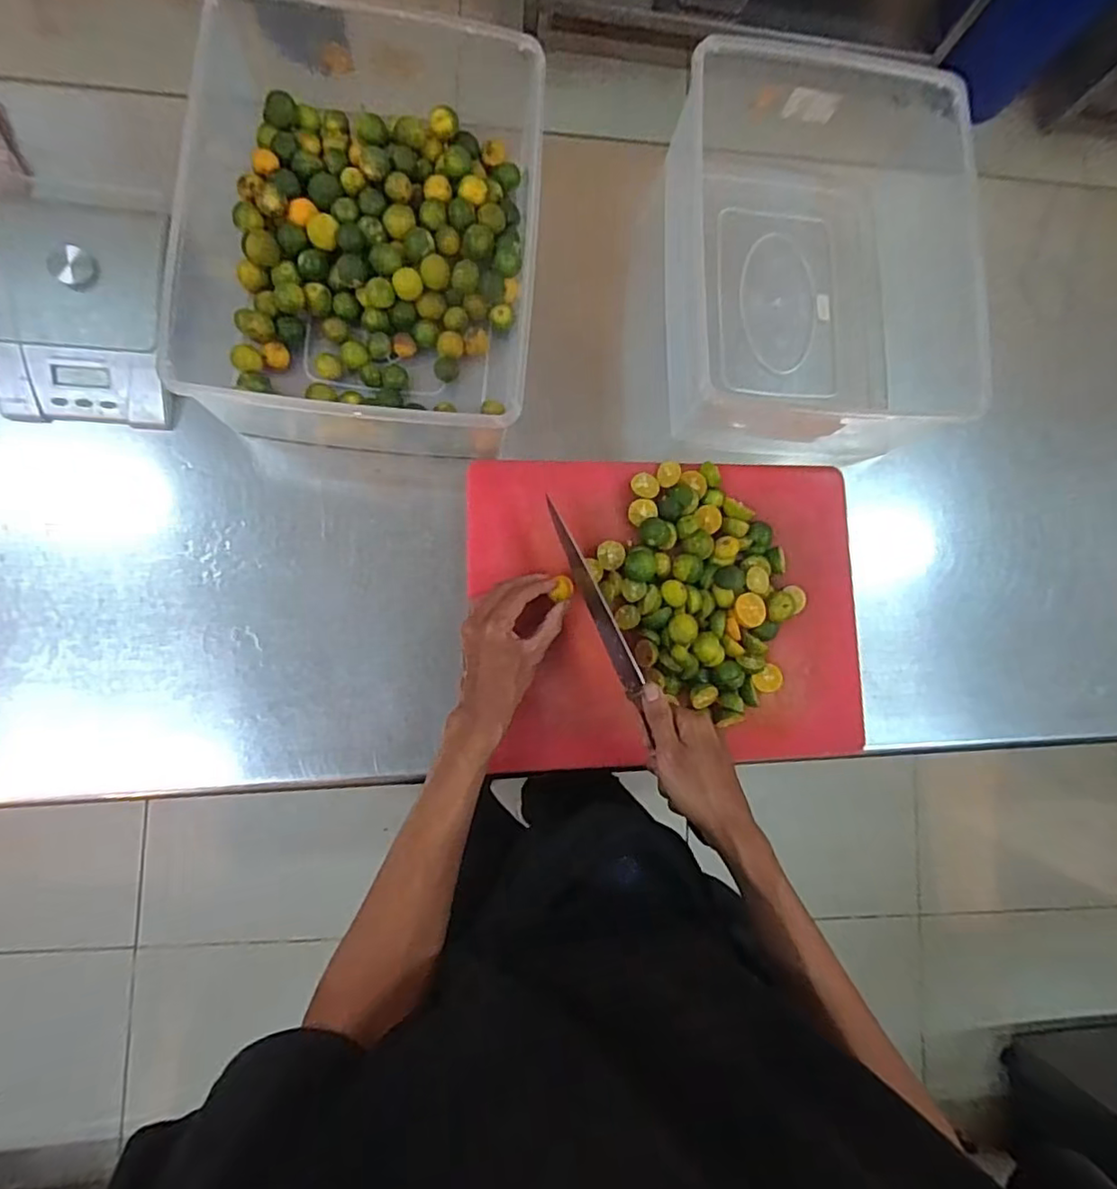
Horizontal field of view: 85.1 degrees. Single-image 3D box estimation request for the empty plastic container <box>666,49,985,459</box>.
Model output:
[{"bbox_3d":[0.274,-0.349,0.620,0.321,0.104,0.383,-1,86,-8],"label":"empty plastic container"}]

